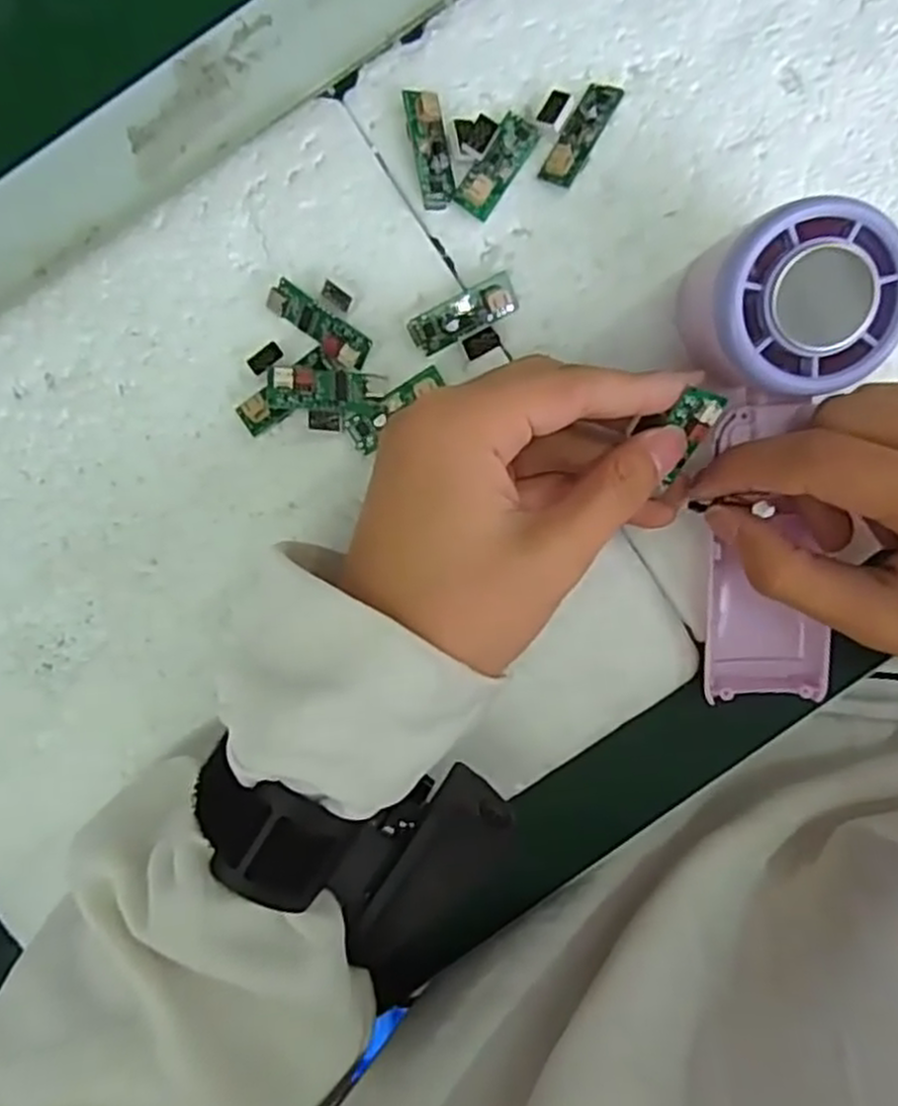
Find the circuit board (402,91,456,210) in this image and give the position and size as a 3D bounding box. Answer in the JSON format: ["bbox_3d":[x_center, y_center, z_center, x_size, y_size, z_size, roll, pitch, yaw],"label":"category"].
[{"bbox_3d":[-0.006,-0.141,0.274,0.013,0.009,0.038,-13,92,-2],"label":"circuit board"}]

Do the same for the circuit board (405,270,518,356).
[{"bbox_3d":[0.006,-0.085,0.278,0.040,0.009,0.013,-28,92,-1],"label":"circuit board"}]

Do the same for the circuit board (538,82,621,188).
[{"bbox_3d":[0.047,-0.148,0.275,0.012,0.009,0.038,31,90,-3],"label":"circuit board"}]

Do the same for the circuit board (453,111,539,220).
[{"bbox_3d":[0.017,-0.137,0.274,0.013,0.011,0.037,33,90,-3],"label":"circuit board"}]

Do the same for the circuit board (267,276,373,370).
[{"bbox_3d":[-0.045,-0.080,0.274,0.039,0.008,0.013,35,90,-3],"label":"circuit board"}]

